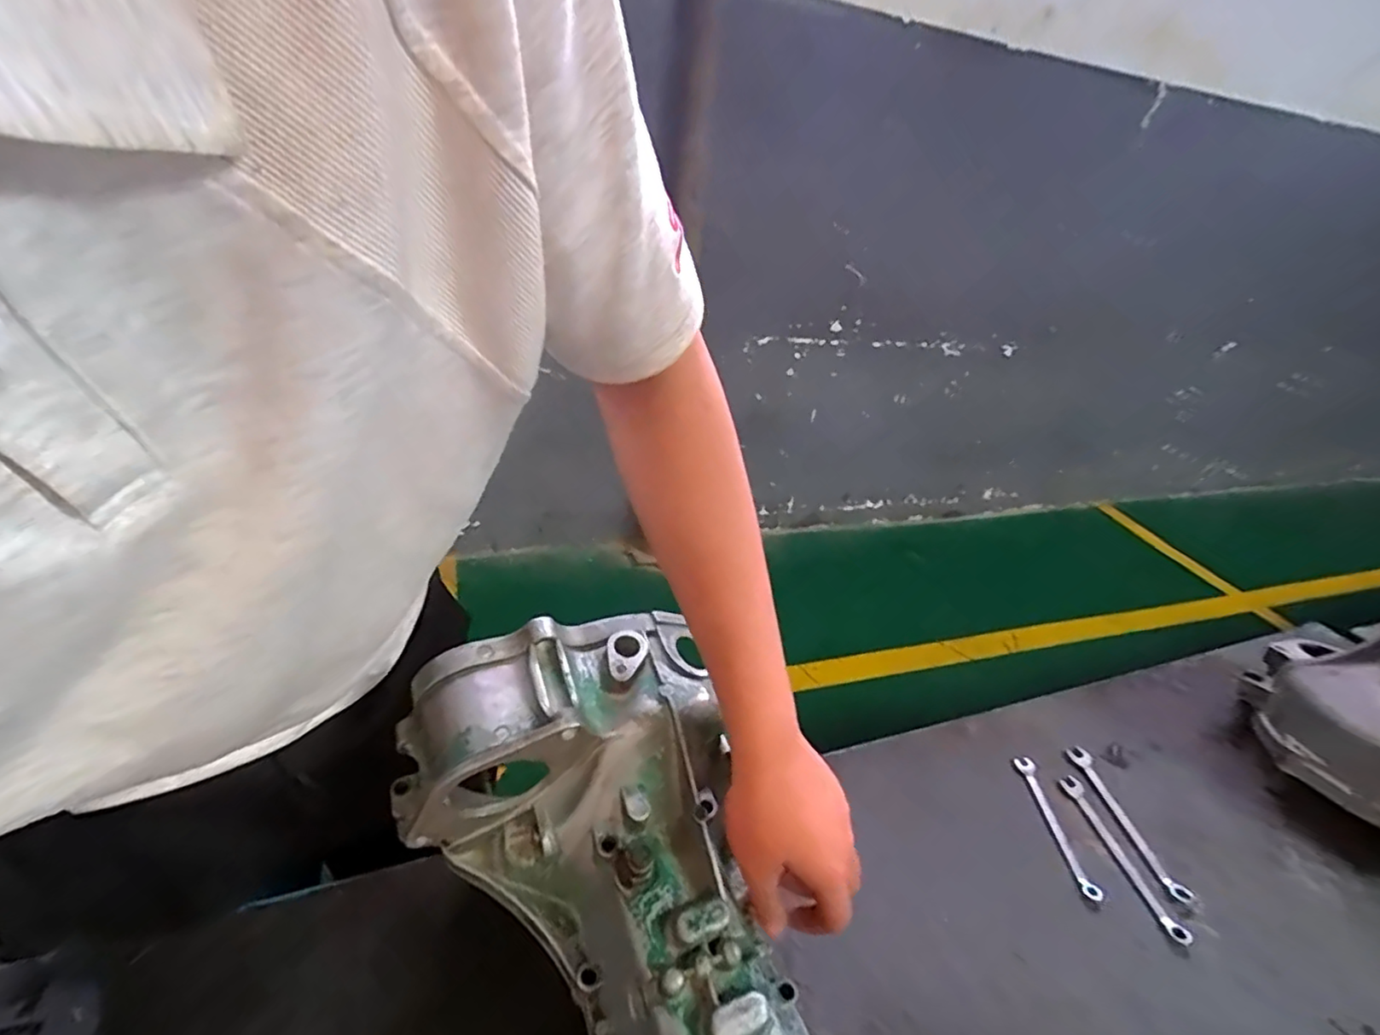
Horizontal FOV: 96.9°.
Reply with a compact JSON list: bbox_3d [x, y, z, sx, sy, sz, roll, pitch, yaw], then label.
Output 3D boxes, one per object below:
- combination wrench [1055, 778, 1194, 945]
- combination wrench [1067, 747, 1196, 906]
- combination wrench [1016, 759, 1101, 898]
[{"bbox_3d":[0.456,0.356,0.648,0.024,0.012,0.167,-1,34,-13],"label":"combination wrench"},{"bbox_3d":[0.484,0.334,0.681,0.030,0.007,0.173,1,33,-10],"label":"combination wrench"},{"bbox_3d":[0.397,0.332,0.665,0.020,0.013,0.154,3,33,-6],"label":"combination wrench"}]

